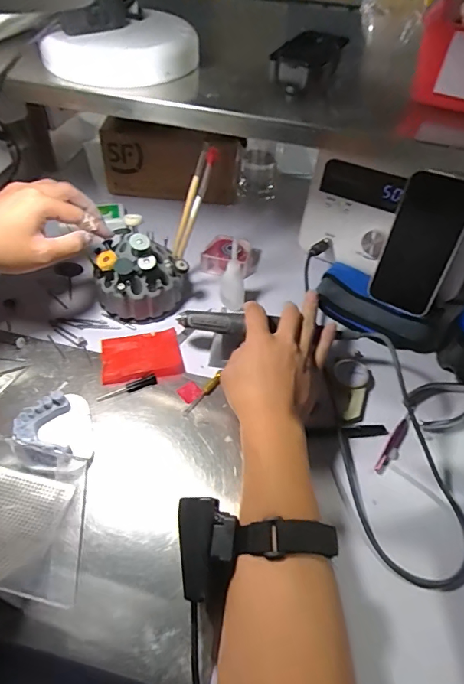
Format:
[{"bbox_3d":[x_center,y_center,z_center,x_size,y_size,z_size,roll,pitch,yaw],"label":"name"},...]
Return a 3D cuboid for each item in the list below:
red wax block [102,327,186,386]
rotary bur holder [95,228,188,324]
[{"bbox_3d":[-0.102,0.011,0.494,0.086,0.015,0.070,-9,52,-10],"label":"red wax block"},{"bbox_3d":[-0.109,-0.084,0.520,0.111,0.099,0.083,1,51,-2],"label":"rotary bur holder"}]

